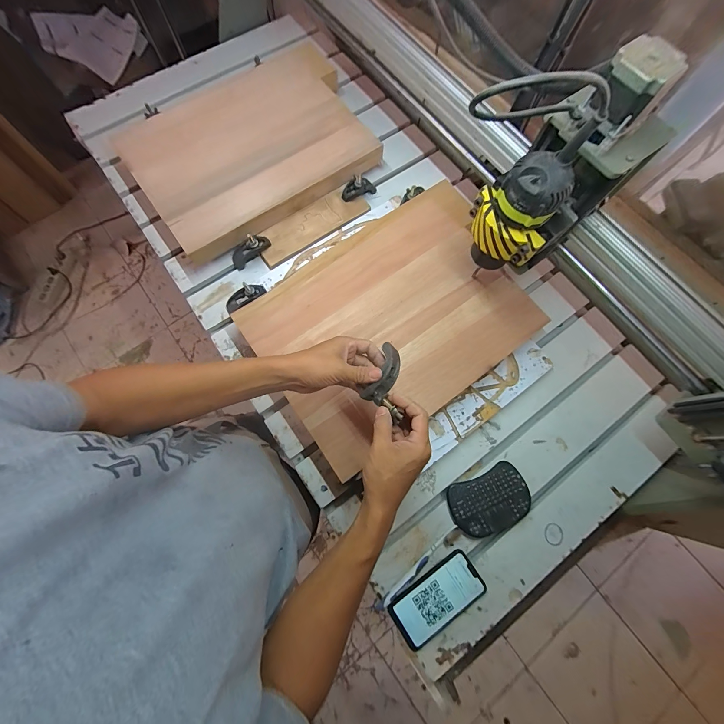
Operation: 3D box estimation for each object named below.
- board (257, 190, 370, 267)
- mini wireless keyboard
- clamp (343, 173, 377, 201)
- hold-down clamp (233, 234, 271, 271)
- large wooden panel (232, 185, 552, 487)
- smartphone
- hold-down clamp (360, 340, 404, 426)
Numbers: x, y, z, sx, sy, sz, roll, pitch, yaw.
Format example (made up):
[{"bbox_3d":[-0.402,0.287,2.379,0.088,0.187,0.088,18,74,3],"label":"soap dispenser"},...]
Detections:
[{"bbox_3d":[-0.111,-0.304,0.687,0.258,0.014,0.089,-35,78,-9],"label":"board"},{"bbox_3d":[0.227,0.250,0.555,0.140,0.025,0.096,-22,77,-7],"label":"mini wireless keyboard"},{"bbox_3d":[-0.007,-0.394,0.702,0.082,0.048,0.027,-32,78,-9],"label":"clamp"},{"bbox_3d":[-0.241,-0.236,0.658,0.088,0.048,0.031,-36,77,9],"label":"hold-down clamp"},{"bbox_3d":[0.063,-0.085,0.585,0.492,0.019,0.363,-36,78,-8],"label":"large wooden panel"},{"bbox_3d":[0.126,0.394,0.516,0.155,0.017,0.078,-32,78,-9],"label":"smartphone"},{"bbox_3d":[0.031,0.028,0.438,0.057,0.028,0.108,8,76,3],"label":"hold-down clamp"}]

